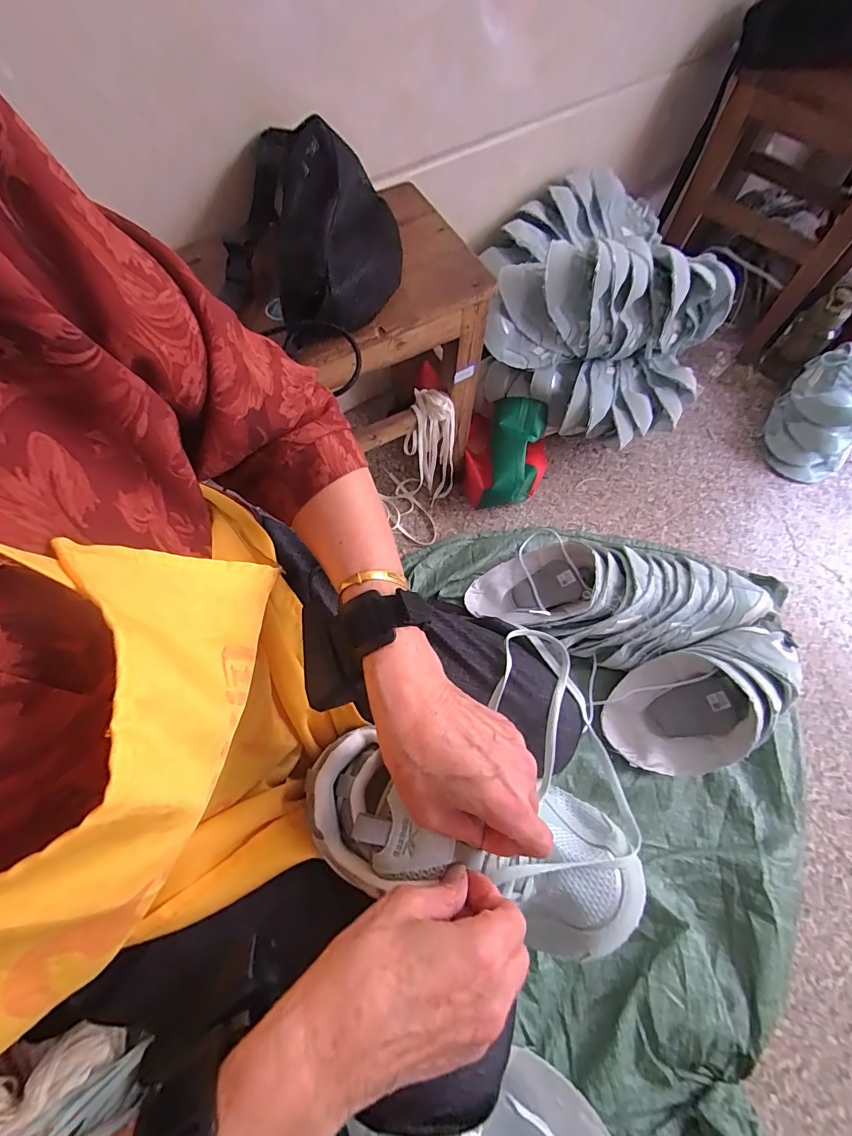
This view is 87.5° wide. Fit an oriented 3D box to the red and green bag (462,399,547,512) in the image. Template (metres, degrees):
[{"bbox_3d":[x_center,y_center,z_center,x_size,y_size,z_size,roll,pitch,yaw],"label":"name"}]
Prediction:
[{"bbox_3d":[0.158,-0.215,0.869,0.159,0.135,0.200,13,68,4],"label":"red and green bag"}]

